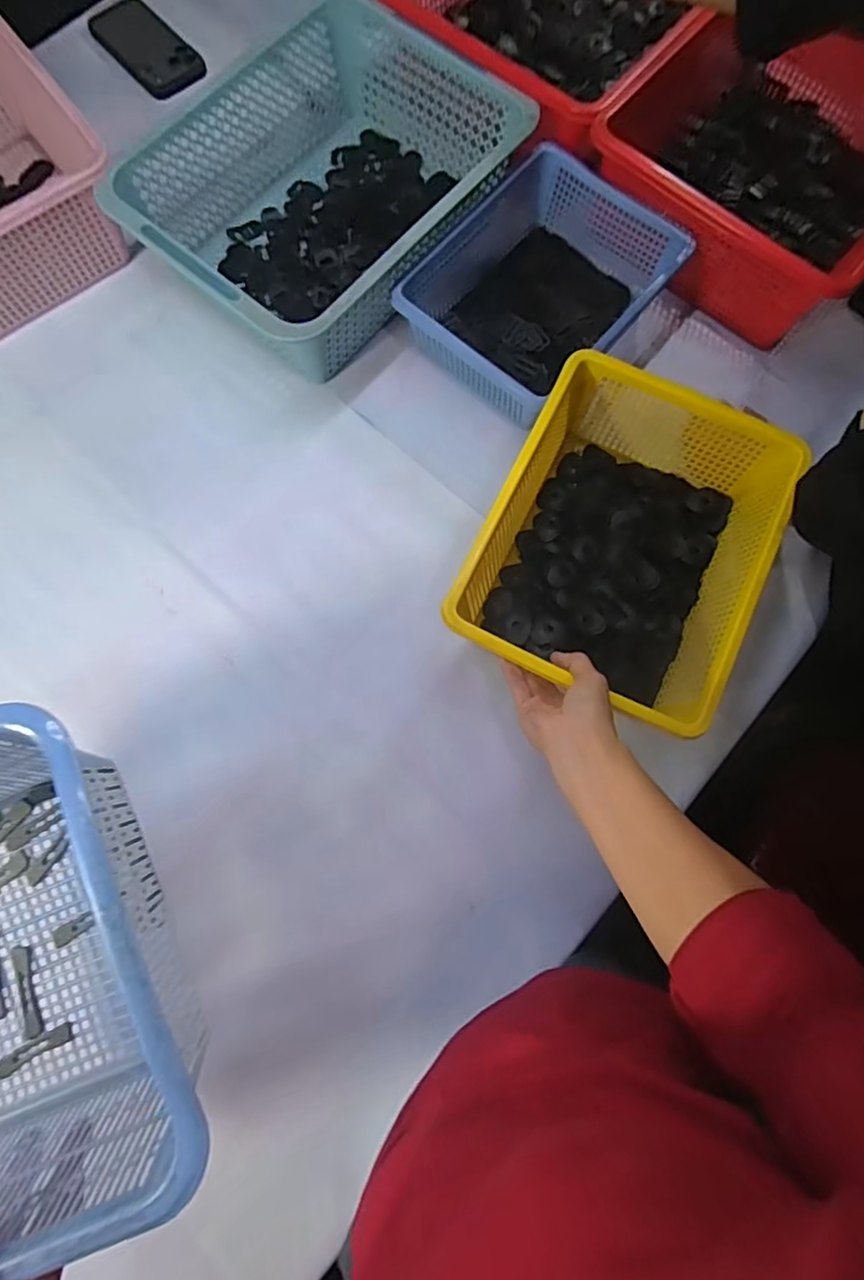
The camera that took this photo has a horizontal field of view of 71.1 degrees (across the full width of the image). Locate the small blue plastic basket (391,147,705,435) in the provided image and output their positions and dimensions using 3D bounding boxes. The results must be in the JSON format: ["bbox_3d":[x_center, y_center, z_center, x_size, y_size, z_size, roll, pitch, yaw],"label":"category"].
[{"bbox_3d":[0.114,-0.372,0.653,0.212,0.081,0.273,37,80,10],"label":"small blue plastic basket"}]

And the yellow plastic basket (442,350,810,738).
[{"bbox_3d":[0.180,-0.087,0.575,0.234,0.102,0.303,26,78,8],"label":"yellow plastic basket"}]

